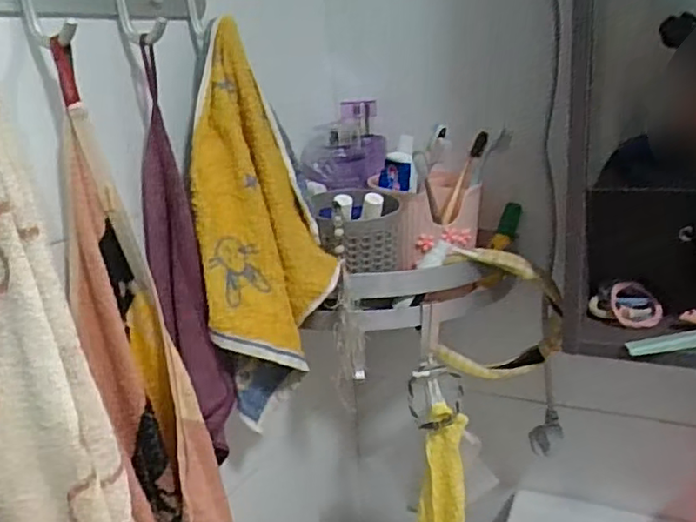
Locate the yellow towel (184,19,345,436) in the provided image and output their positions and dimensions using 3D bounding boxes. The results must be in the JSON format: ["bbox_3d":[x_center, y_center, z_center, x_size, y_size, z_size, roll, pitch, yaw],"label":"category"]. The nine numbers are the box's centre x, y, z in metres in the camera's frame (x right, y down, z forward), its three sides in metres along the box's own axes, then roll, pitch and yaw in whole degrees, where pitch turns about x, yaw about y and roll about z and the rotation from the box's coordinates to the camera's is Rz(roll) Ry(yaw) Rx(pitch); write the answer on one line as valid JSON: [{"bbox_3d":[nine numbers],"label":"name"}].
[{"bbox_3d":[-0.075,-0.017,0.550,0.117,0.306,0.070,-16,21,-31],"label":"yellow towel"}]

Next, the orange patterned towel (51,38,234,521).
[{"bbox_3d":[-0.140,0.122,0.478,0.083,0.491,0.078,-10,18,-16],"label":"orange patterned towel"}]

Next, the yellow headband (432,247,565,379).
[{"bbox_3d":[0.147,0.053,0.664,0.123,0.136,0.046,-6,18,-3],"label":"yellow headband"}]

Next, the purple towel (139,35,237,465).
[{"bbox_3d":[-0.134,0.016,0.523,0.047,0.330,0.055,8,21,34],"label":"purple towel"}]

